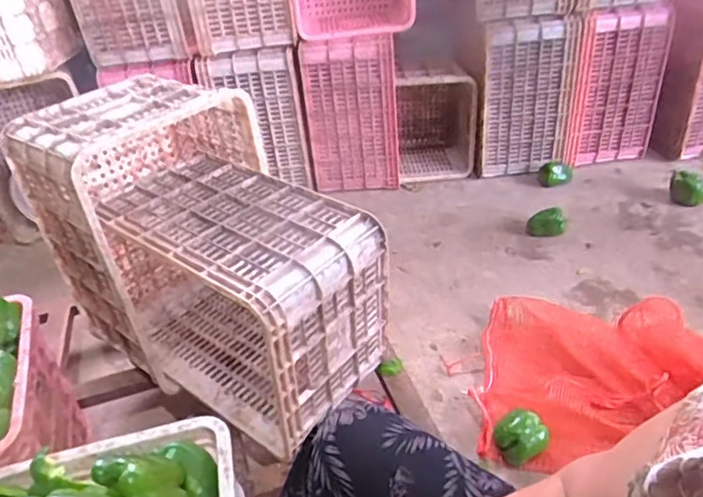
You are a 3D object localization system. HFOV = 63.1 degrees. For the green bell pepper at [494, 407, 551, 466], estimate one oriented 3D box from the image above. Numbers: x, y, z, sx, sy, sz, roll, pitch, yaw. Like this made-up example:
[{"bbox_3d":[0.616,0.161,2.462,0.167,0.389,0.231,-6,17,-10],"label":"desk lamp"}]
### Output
[{"bbox_3d":[0.287,0.316,0.976,0.079,0.058,0.074,-12,35,-8],"label":"green bell pepper"}]

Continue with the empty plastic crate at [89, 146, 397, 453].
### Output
[{"bbox_3d":[-0.211,0.062,1.022,0.487,0.321,0.291,24,45,36],"label":"empty plastic crate"}]

